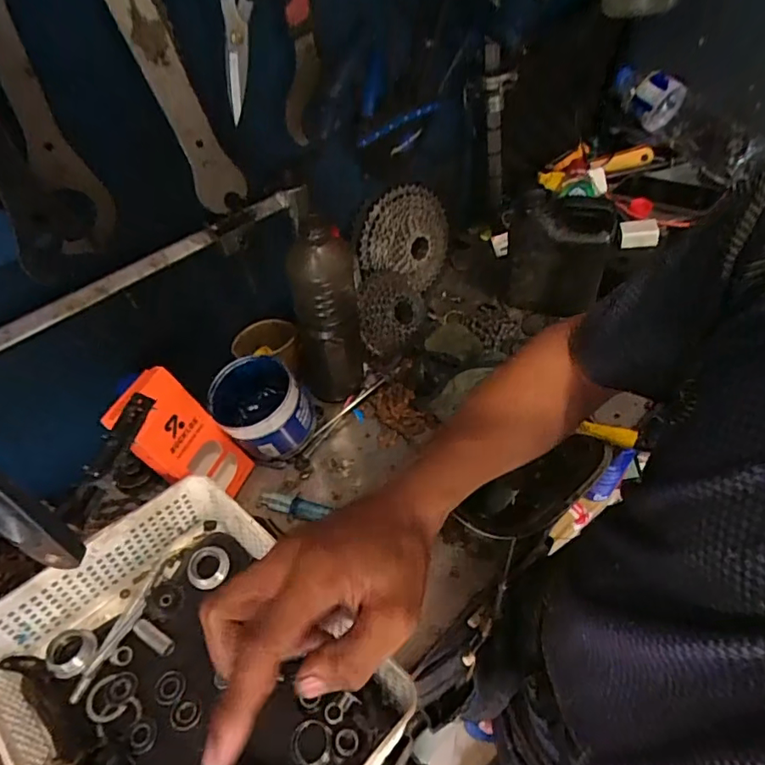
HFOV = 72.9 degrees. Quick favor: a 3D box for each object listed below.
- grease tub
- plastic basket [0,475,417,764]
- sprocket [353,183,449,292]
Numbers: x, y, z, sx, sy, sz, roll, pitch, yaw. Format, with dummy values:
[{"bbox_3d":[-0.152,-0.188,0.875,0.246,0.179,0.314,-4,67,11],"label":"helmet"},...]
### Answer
[{"bbox_3d":[-0.147,0.036,0.651,0.115,0.115,0.113,-2,52,3],"label":"grease tub"},{"bbox_3d":[-0.174,0.255,0.461,0.313,0.115,0.247,35,63,28],"label":"plastic basket"},{"bbox_3d":[0.037,-0.214,0.763,0.162,0.145,0.040,-4,15,-33],"label":"sprocket"}]

